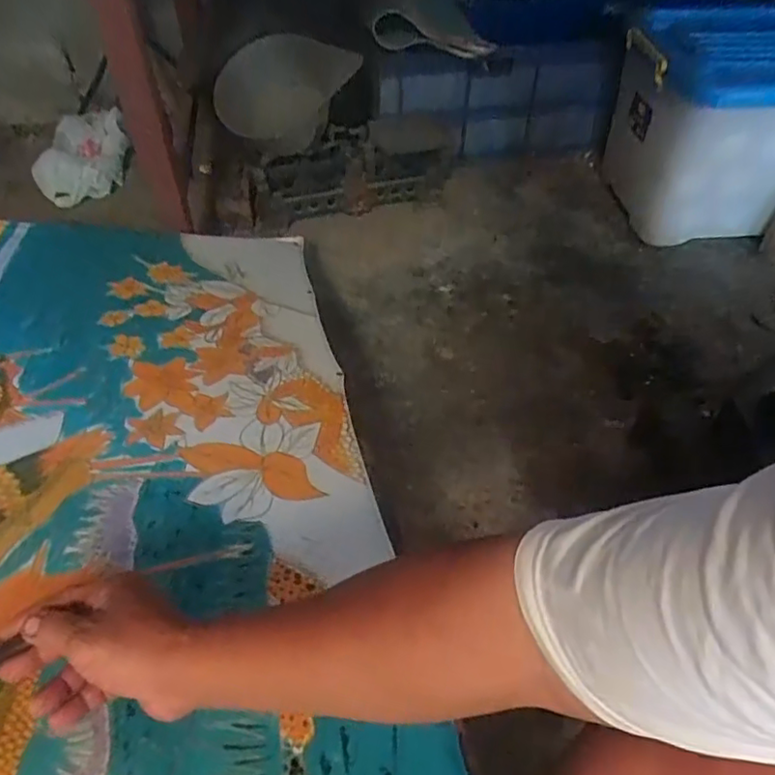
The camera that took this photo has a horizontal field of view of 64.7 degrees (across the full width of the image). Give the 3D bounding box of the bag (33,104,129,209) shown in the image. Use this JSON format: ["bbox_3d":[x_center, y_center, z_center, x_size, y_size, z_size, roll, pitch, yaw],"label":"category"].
[{"bbox_3d":[-0.765,-0.591,1.533,0.201,0.107,0.308,-4,50,-5],"label":"bag"}]

